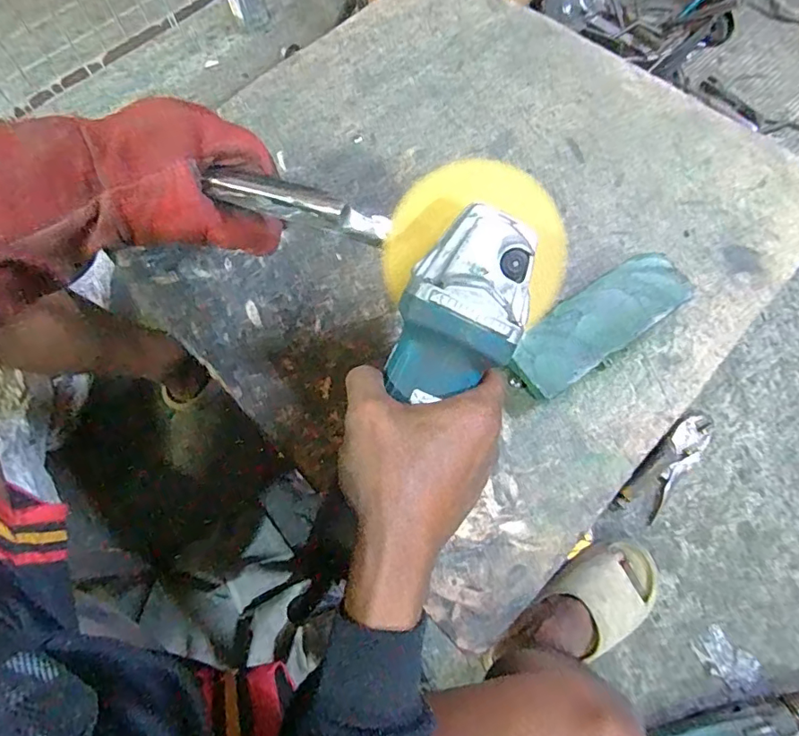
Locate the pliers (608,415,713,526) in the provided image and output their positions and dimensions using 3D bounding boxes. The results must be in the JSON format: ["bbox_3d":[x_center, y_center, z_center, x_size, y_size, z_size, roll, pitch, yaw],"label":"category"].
[{"bbox_3d":[0.444,0.157,0.833,0.071,0.031,0.226,39,75,15],"label":"pliers"}]

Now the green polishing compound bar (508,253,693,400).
[{"bbox_3d":[0.176,-0.038,0.454,0.180,0.032,0.062,-33,71,-11],"label":"green polishing compound bar"}]

